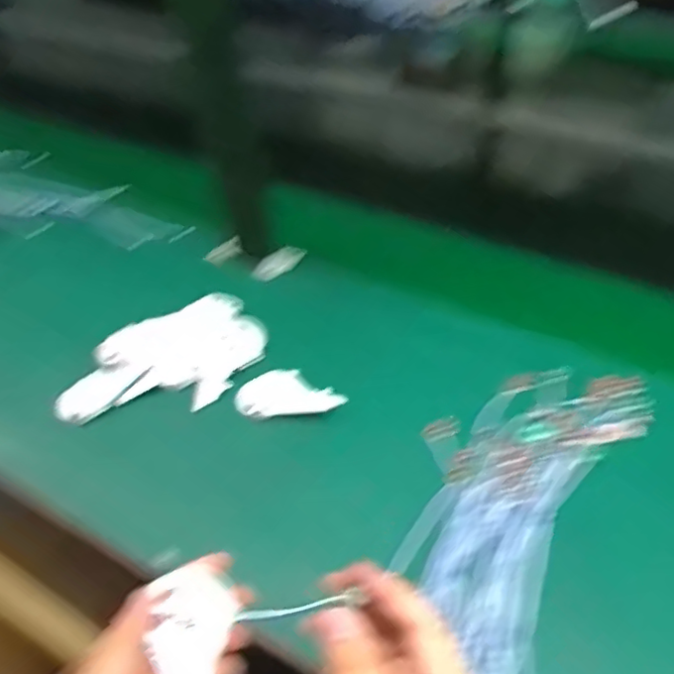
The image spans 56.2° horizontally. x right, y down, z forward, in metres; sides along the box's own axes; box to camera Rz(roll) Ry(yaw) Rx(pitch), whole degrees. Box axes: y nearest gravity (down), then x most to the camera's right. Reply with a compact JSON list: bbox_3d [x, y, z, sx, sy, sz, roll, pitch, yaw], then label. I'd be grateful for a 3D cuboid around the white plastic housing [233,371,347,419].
[{"bbox_3d":[-0.047,0.059,0.628,0.110,0.031,0.040,6,48,12],"label":"white plastic housing"}]

